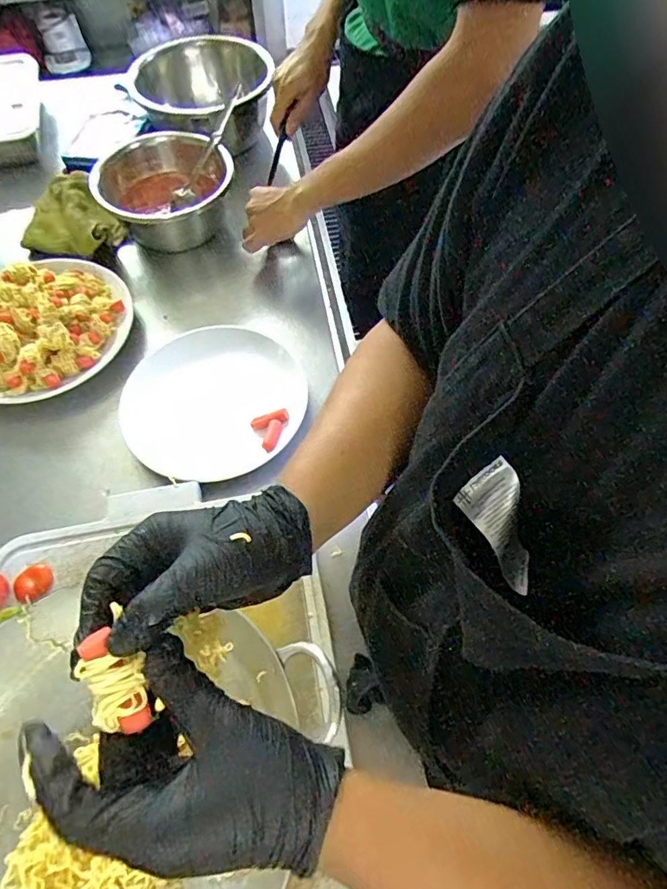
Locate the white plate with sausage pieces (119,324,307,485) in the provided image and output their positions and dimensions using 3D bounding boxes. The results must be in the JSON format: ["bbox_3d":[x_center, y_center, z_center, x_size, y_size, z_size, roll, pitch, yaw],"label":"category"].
[{"bbox_3d":[-0.149,-0.055,0.655,0.217,0.044,0.228,0,61,0],"label":"white plate with sausage pieces"}]

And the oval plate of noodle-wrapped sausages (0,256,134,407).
[{"bbox_3d":[-0.408,-0.170,0.706,0.220,0.061,0.252,37,67,19],"label":"oval plate of noodle-wrapped sausages"}]

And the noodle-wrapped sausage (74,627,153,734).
[{"bbox_3d":[-0.109,0.120,0.256,0.024,0.019,0.047,-14,76,-23],"label":"noodle-wrapped sausage"}]

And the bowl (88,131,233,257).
[{"bbox_3d":[-0.257,-0.391,0.797,0.197,0.091,0.193,0,61,0],"label":"bowl"}]

